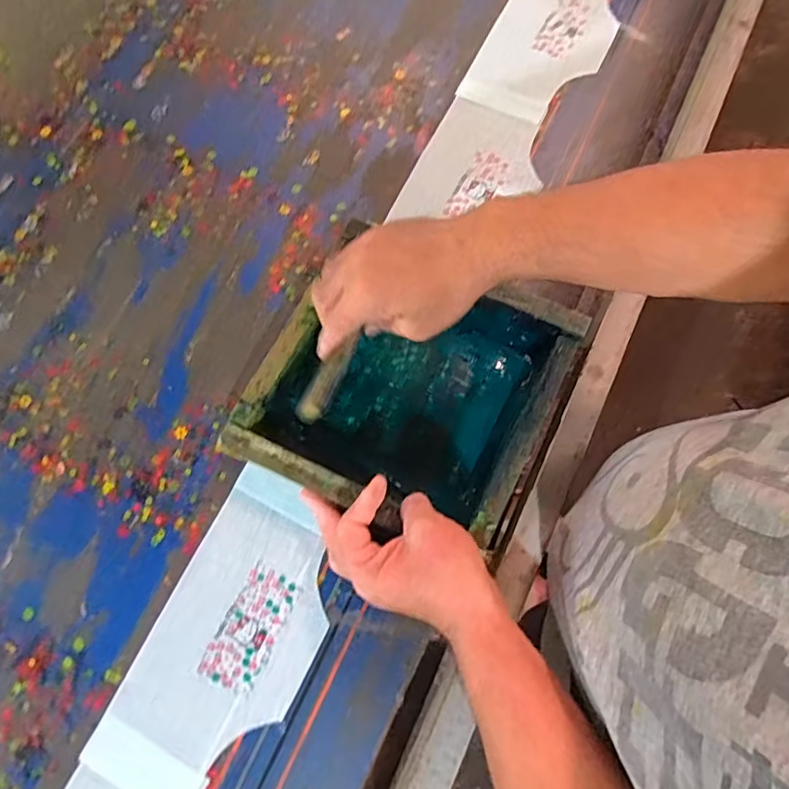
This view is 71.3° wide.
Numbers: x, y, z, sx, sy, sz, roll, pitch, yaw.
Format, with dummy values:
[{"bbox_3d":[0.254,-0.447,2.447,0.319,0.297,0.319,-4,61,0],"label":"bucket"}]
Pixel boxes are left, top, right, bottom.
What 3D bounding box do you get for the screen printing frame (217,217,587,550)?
[{"bbox_3d":[0.021,0.001,0.511,0.255,0.064,0.245,27,76,10],"label":"screen printing frame"}]

